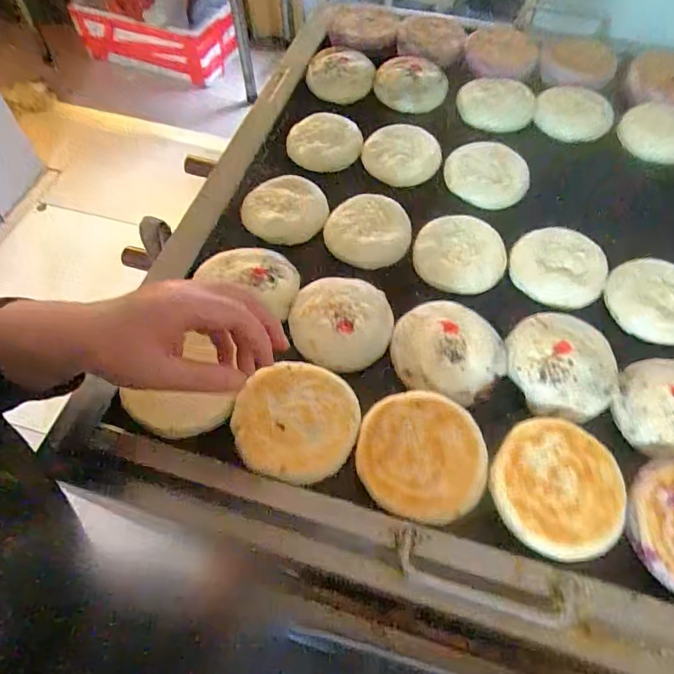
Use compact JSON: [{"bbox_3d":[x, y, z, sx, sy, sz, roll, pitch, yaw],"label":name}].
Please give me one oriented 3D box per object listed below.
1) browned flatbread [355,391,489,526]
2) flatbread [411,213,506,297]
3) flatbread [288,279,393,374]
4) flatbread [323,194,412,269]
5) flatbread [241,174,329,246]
[{"bbox_3d":[0.070,0.095,0.401,0.102,0.013,0.103,0,59,1],"label":"browned flatbread"},{"bbox_3d":[0.137,-0.094,0.531,0.093,0.023,0.105,23,62,14],"label":"flatbread"},{"bbox_3d":[0.005,-0.016,0.478,0.096,0.021,0.102,0,59,1],"label":"flatbread"},{"bbox_3d":[0.036,-0.123,0.548,0.091,0.022,0.090,11,60,7],"label":"flatbread"},{"bbox_3d":[-0.060,-0.154,0.570,0.096,0.026,0.085,3,59,3],"label":"flatbread"}]

